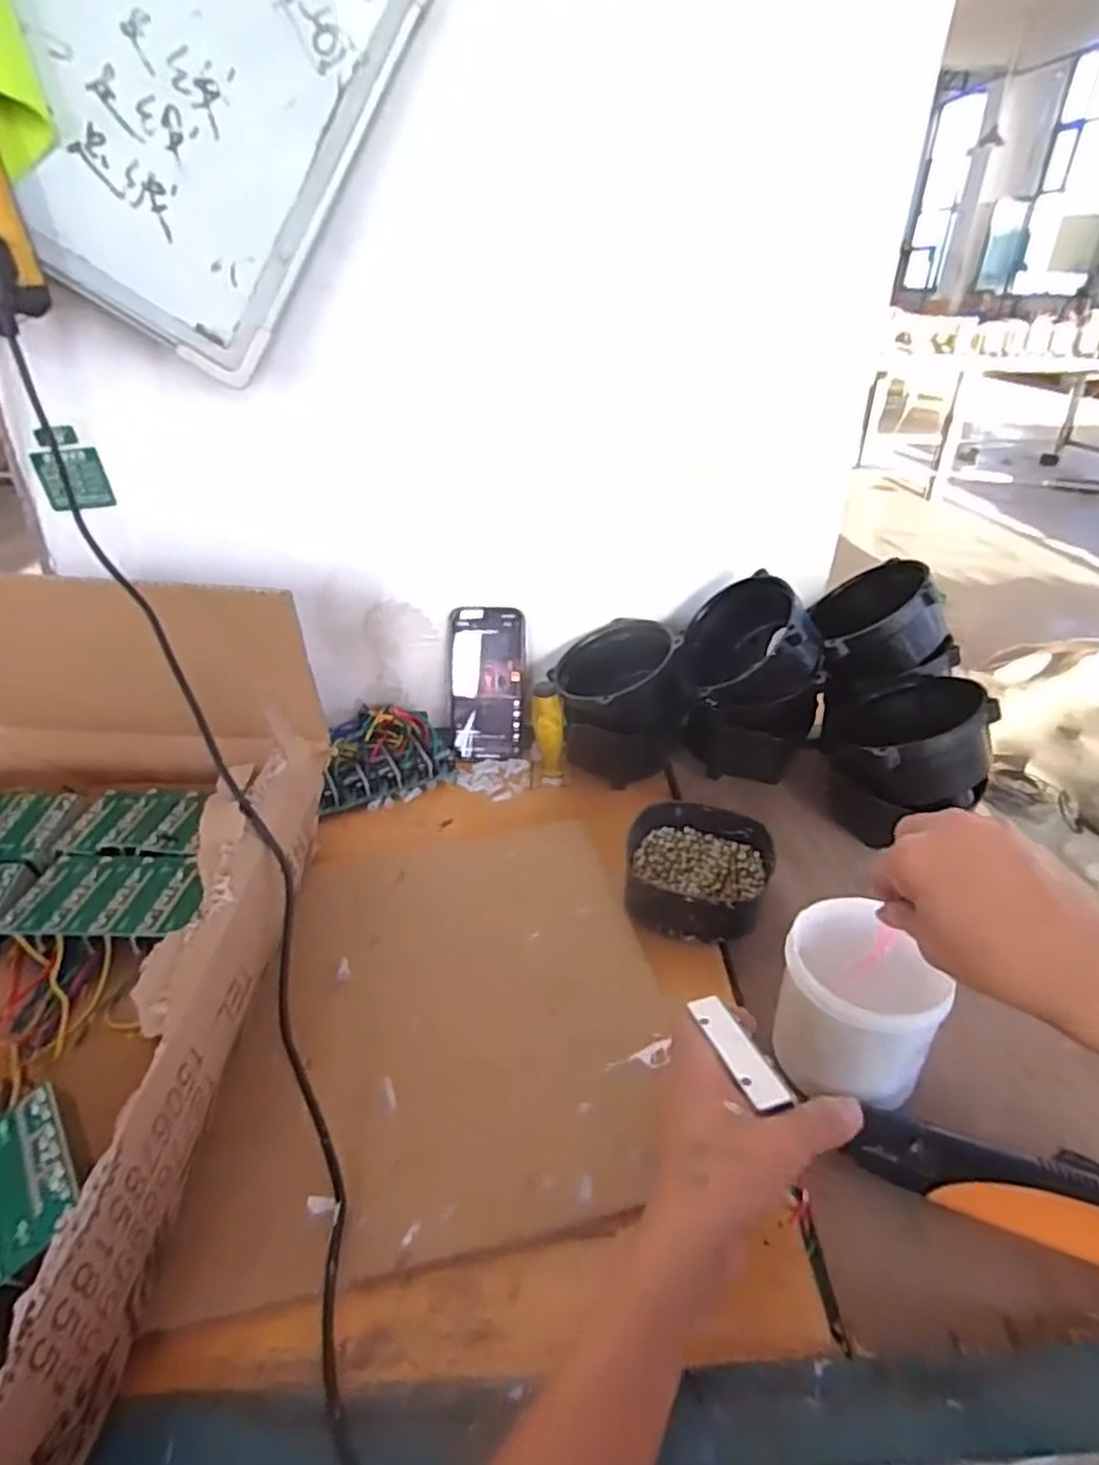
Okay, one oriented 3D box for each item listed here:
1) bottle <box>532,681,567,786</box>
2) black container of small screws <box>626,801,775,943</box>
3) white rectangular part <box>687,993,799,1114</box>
[{"bbox_3d":[-0.001,0.002,0.759,0.032,0.105,0.026,3,32,5],"label":"bottle"},{"bbox_3d":[0.122,0.117,0.622,0.119,0.042,0.126,10,33,15],"label":"black container of small screws"},{"bbox_3d":[0.100,0.168,0.396,0.019,0.004,0.078,-7,20,-12],"label":"white rectangular part"}]

